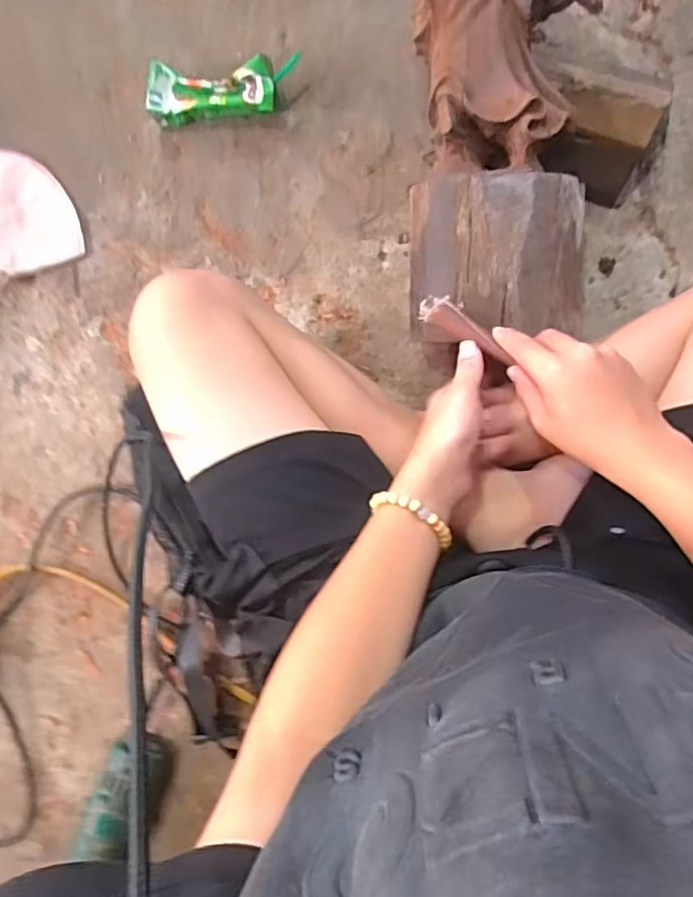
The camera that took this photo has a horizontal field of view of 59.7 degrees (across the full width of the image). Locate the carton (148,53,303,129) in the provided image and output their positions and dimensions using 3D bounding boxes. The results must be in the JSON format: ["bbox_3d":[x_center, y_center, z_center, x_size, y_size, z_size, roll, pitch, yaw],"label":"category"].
[{"bbox_3d":[-0.110,-0.322,0.543,0.132,0.044,0.043,1,90,9],"label":"carton"}]

